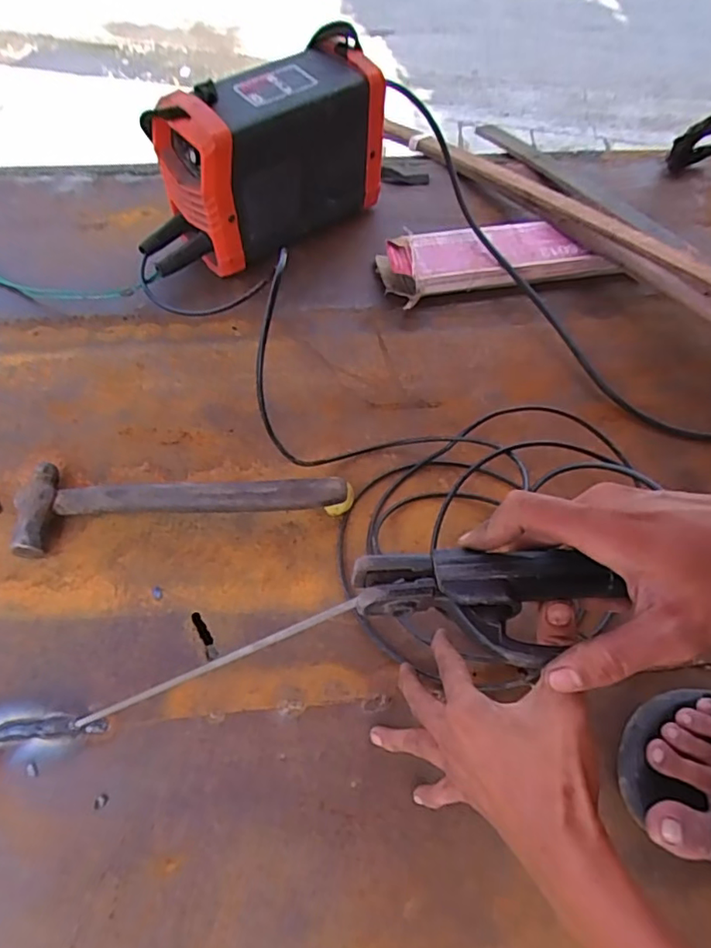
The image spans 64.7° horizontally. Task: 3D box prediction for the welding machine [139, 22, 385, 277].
[{"bbox_3d":[-0.112,-0.349,0.647,0.290,0.177,0.108,-36,68,-22],"label":"welding machine"}]

